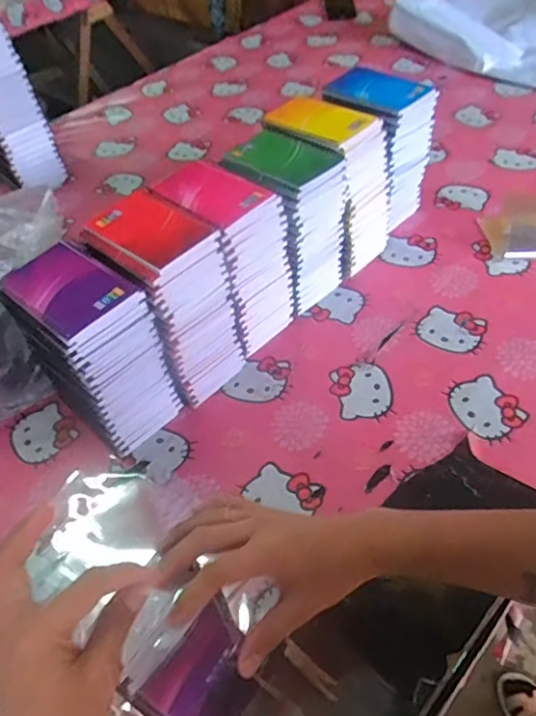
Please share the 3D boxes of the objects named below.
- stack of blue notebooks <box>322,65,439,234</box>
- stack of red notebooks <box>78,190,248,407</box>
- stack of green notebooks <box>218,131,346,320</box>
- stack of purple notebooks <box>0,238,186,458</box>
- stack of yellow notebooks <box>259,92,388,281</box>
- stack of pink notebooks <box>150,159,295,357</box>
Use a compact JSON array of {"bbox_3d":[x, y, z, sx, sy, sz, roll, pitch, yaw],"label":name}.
[{"bbox_3d":[0.157,-0.289,0.817,0.110,0.206,0.130,-33,53,-21],"label":"stack of blue notebooks"},{"bbox_3d":[-0.114,-0.063,0.654,0.133,0.206,0.097,33,59,30],"label":"stack of red notebooks"},{"bbox_3d":[0.025,-0.171,0.739,0.124,0.200,0.104,32,59,30],"label":"stack of green notebooks"},{"bbox_3d":[-0.185,-0.008,0.617,0.130,0.198,0.094,33,59,31],"label":"stack of purple notebooks"},{"bbox_3d":[0.083,-0.235,0.786,0.148,0.198,0.102,31,58,30],"label":"stack of yellow notebooks"},{"bbox_3d":[-0.050,-0.118,0.697,0.129,0.203,0.097,33,59,31],"label":"stack of pink notebooks"}]

